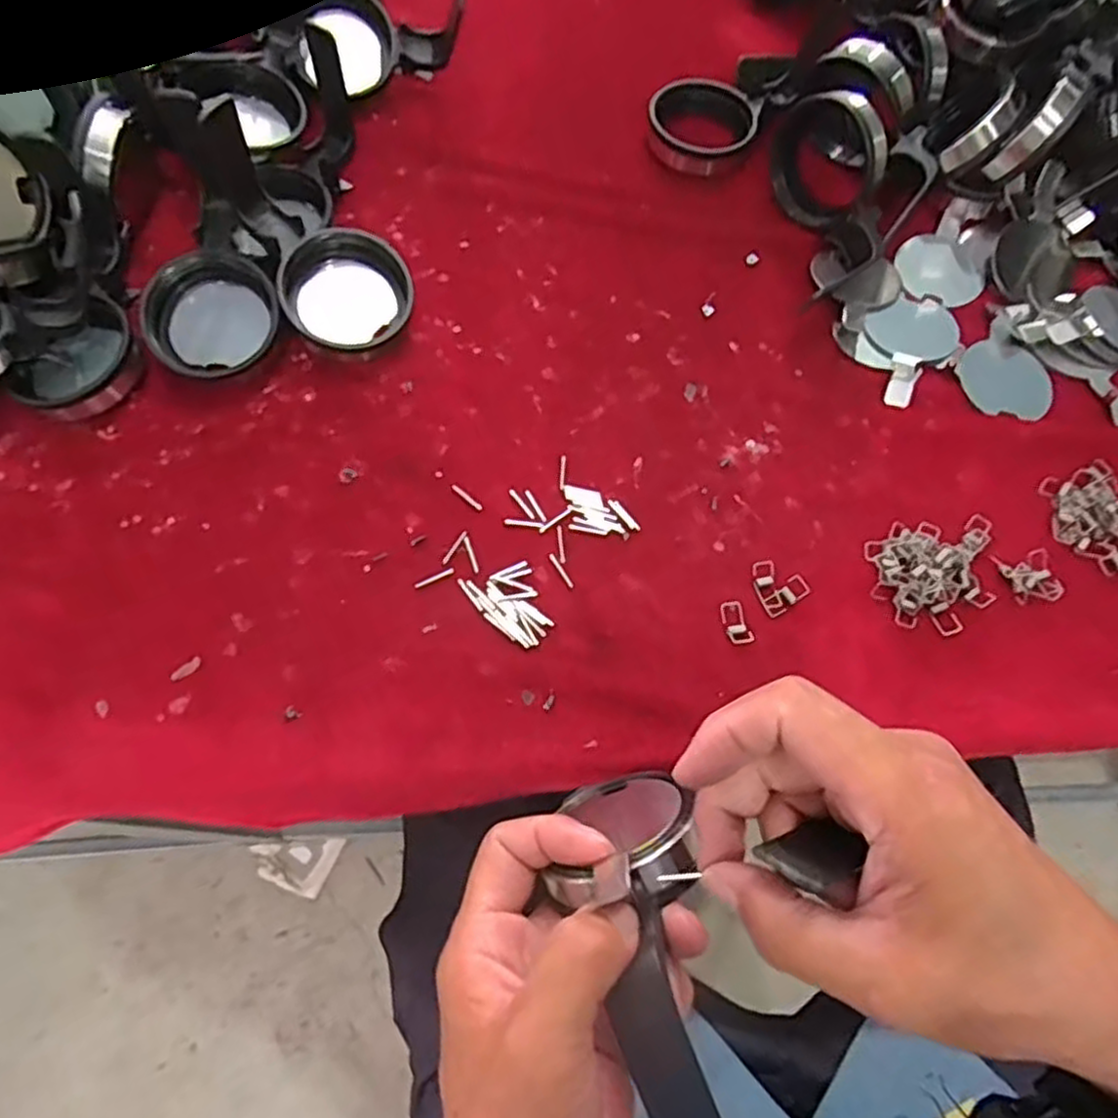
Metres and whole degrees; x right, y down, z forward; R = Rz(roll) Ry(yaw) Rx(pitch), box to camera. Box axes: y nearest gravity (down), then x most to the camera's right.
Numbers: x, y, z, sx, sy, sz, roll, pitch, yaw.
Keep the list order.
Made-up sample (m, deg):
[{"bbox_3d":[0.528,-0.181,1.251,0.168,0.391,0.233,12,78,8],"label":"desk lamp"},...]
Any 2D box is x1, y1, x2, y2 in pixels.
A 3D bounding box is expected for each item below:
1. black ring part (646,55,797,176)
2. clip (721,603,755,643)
[{"bbox_3d":[0.112,-0.312,0.500,0.084,0.032,0.096,19,66,8],"label":"black ring part"},{"bbox_3d":[0.087,0.031,0.354,0.011,0.004,0.023,-9,65,-6],"label":"clip"}]

